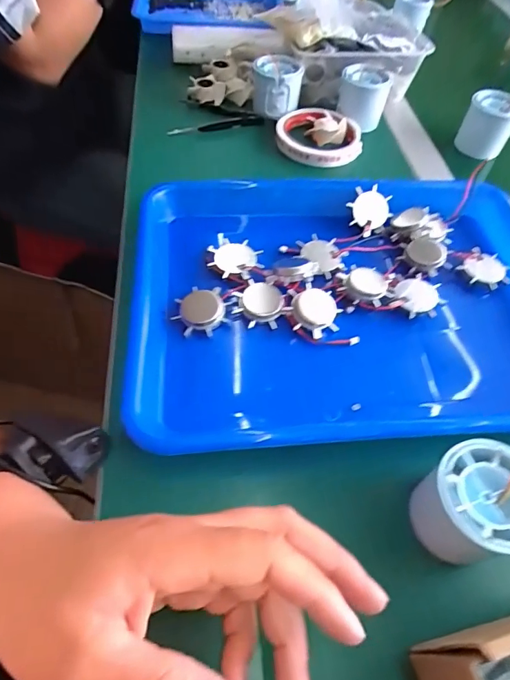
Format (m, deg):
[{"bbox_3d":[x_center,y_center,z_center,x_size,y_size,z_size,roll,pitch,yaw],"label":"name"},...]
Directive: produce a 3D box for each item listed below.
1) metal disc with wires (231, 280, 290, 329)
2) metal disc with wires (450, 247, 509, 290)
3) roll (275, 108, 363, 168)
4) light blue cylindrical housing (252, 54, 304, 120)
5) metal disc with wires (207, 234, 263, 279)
[{"bbox_3d":[0.005,-0.027,0.330,0.041,0.011,0.035,7,54,-1],"label":"metal disc with wires"},{"bbox_3d":[0.193,-0.061,0.368,0.041,0.007,0.041,3,55,-4],"label":"metal disc with wires"},{"bbox_3d":[0.069,-0.225,0.483,0.090,0.019,0.092,1,56,-1],"label":"roll"},{"bbox_3d":[0.026,-0.288,0.494,0.054,0.039,0.053,1,55,-5],"label":"light blue cylindrical housing"},{"bbox_3d":[-0.016,-0.067,0.353,0.043,0.009,0.038,7,54,-1],"label":"metal disc with wires"}]

